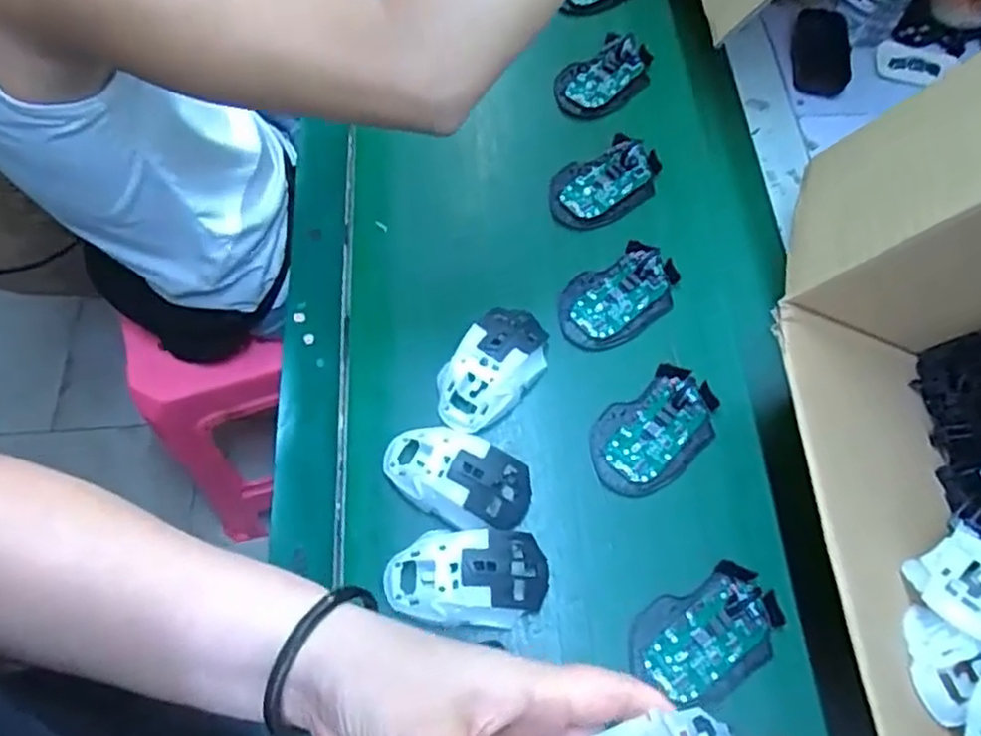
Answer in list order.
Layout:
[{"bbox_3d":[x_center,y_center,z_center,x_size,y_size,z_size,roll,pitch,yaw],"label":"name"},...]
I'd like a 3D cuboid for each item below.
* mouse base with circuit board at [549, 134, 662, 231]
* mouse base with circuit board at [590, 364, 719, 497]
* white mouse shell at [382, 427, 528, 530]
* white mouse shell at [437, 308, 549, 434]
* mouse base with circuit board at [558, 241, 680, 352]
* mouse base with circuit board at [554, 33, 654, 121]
[{"bbox_3d":[0.110,-0.178,0.675,0.111,0.020,0.075,-27,66,-11],"label":"mouse base with circuit board"},{"bbox_3d":[0.132,0.049,0.568,0.113,0.018,0.073,-38,69,-15],"label":"mouse base with circuit board"},{"bbox_3d":[-0.027,0.085,0.544,0.113,0.040,0.064,18,66,10],"label":"white mouse shell"},{"bbox_3d":[0.004,-0.002,0.584,0.065,0.037,0.117,28,68,14],"label":"white mouse shell"},{"bbox_3d":[0.112,-0.063,0.621,0.112,0.018,0.071,-29,67,-12],"label":"mouse base with circuit board"},{"bbox_3d":[0.121,-0.304,0.732,0.115,0.025,0.067,-29,67,-12],"label":"mouse base with circuit board"}]

